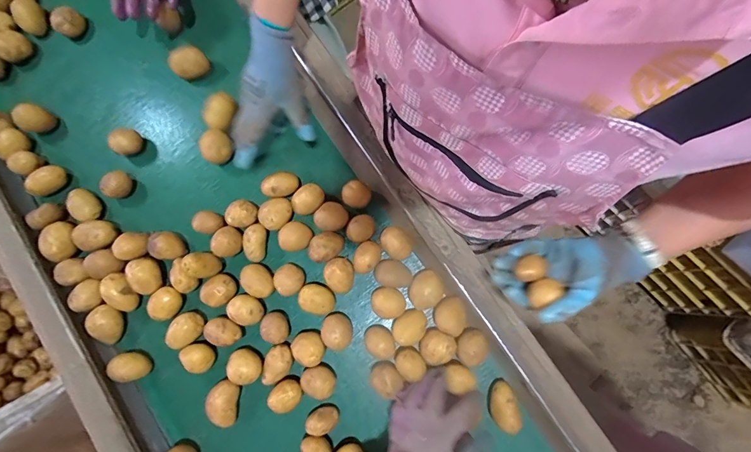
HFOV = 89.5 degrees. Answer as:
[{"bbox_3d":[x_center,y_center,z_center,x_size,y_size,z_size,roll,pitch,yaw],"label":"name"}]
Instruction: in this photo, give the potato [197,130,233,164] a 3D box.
[{"bbox_3d":[-0.255,-0.127,0.598,0.047,0.044,0.048,-39,68,-16],"label":"potato"}]

